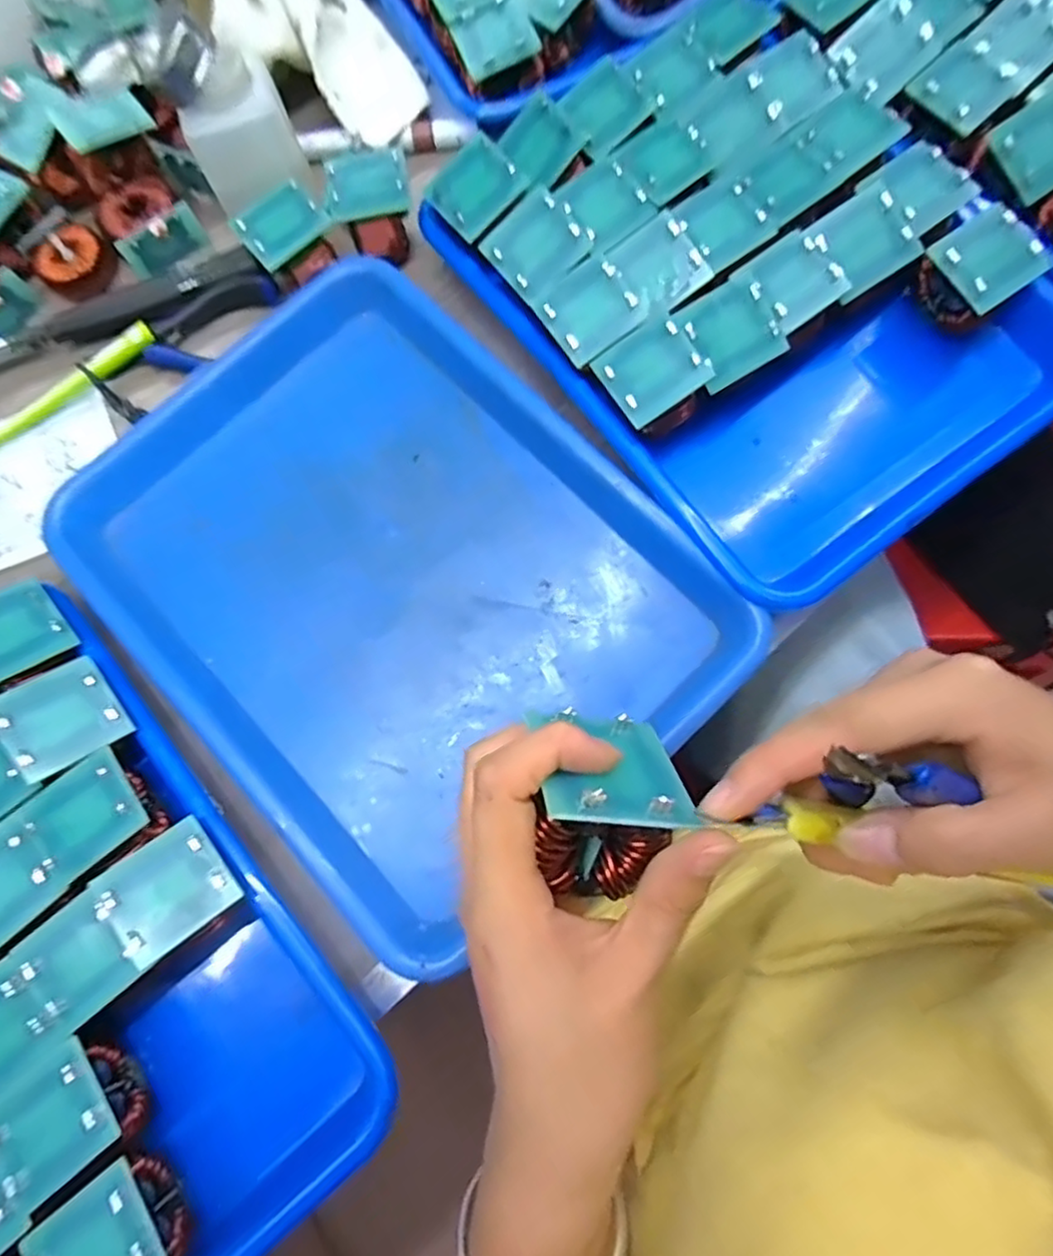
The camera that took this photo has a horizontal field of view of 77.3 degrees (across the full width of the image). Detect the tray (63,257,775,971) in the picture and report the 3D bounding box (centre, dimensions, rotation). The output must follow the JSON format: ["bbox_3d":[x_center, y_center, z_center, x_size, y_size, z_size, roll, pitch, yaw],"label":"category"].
[{"bbox_3d":[-0.075,-0.030,0.357,0.238,0.056,0.325,-43,82,-7],"label":"tray"}]

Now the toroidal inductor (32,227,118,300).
[{"bbox_3d":[-0.285,-0.230,0.416,0.041,0.021,0.043,-1,77,3],"label":"toroidal inductor"}]

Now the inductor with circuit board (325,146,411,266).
[{"bbox_3d":[-0.091,-0.250,0.394,0.047,0.046,0.046,-12,78,-1],"label":"inductor with circuit board"}]

